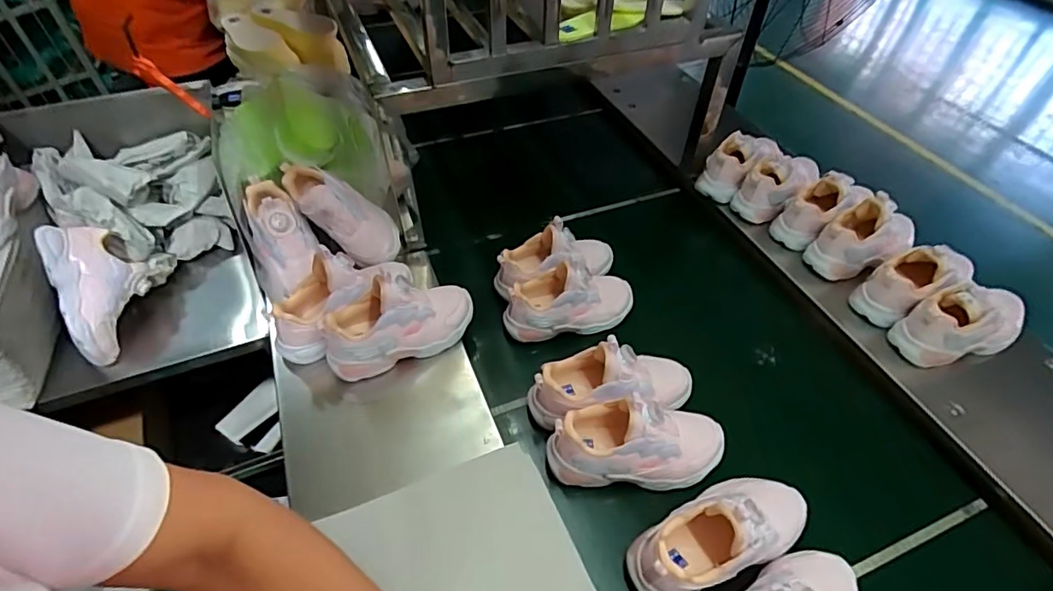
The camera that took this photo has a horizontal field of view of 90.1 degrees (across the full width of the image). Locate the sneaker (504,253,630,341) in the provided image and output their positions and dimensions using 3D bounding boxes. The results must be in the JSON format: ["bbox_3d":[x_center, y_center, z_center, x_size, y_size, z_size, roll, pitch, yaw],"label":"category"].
[{"bbox_3d":[0.063,-0.001,0.738,0.191,0.084,0.089,-9,51,-8],"label":"sneaker"}]

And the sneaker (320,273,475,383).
[{"bbox_3d":[-0.159,0.028,0.664,0.192,0.103,0.077,-19,53,-16],"label":"sneaker"}]

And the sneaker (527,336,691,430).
[{"bbox_3d":[0.107,0.102,0.638,0.201,0.101,0.078,-11,51,-10],"label":"sneaker"}]

